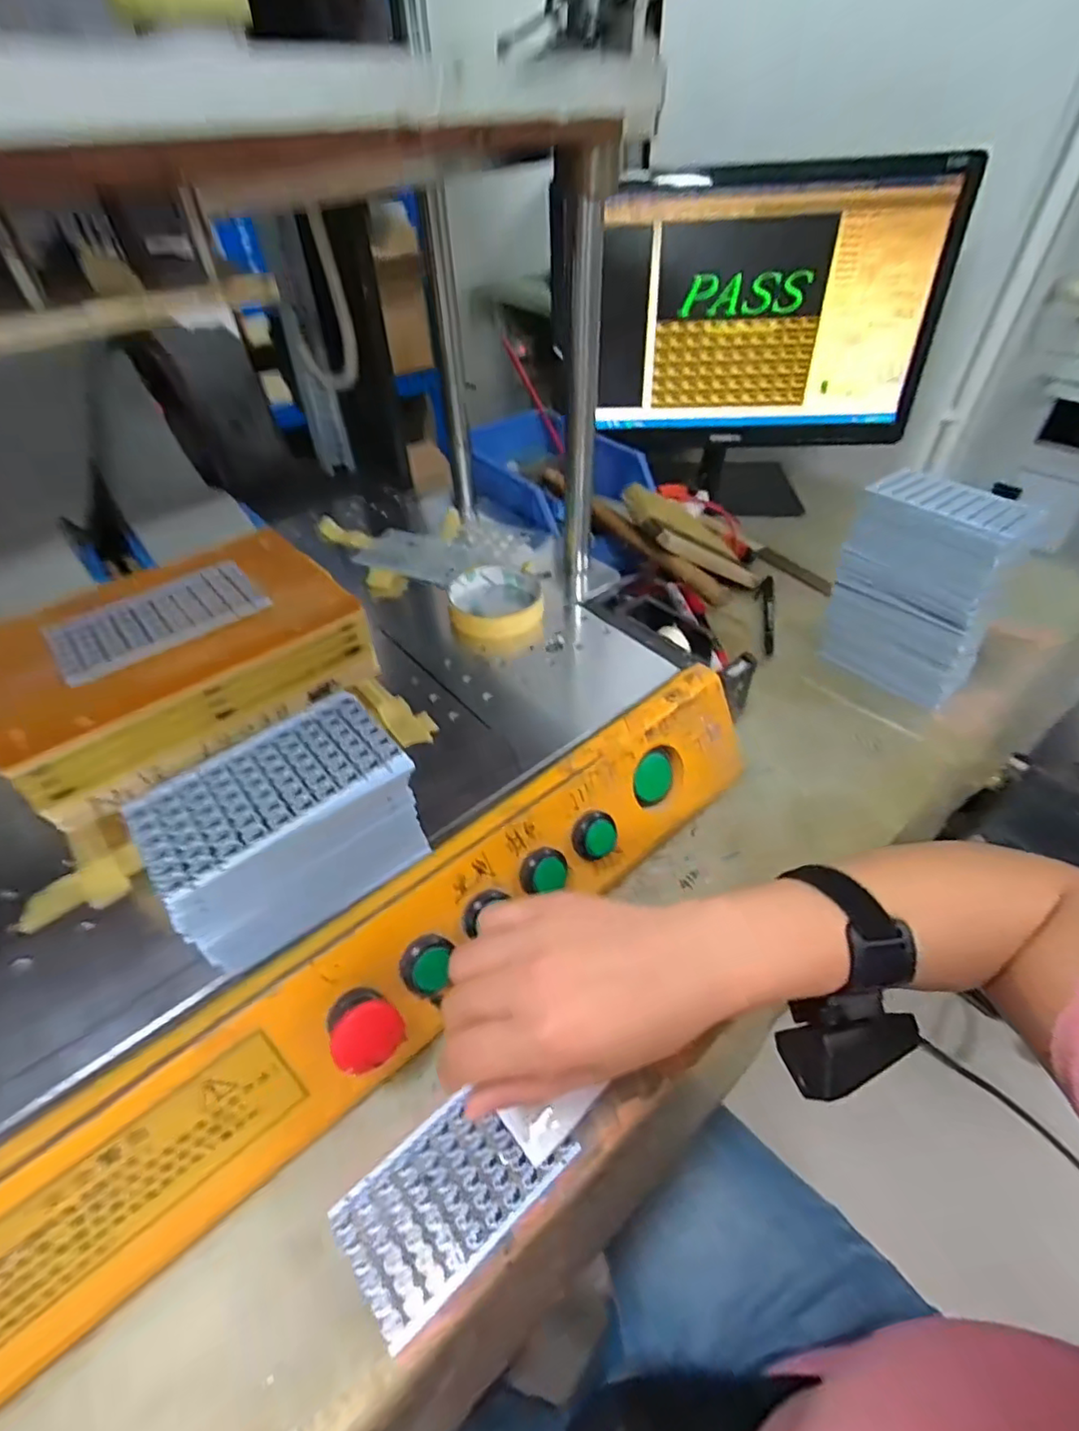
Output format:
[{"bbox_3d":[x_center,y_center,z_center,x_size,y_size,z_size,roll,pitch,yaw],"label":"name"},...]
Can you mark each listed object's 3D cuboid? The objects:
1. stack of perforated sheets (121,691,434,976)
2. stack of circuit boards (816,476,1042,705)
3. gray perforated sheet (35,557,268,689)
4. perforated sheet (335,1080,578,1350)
[{"bbox_3d":[-0.127,0.063,0.308,0.121,0.085,0.071,-33,53,-28],"label":"stack of perforated sheets"},{"bbox_3d":[0.329,-0.107,0.514,0.061,0.172,0.129,-23,49,-21],"label":"stack of circuit boards"},{"bbox_3d":[-0.234,-0.062,0.365,0.114,0.006,0.065,-32,56,-28],"label":"gray perforated sheet"},{"bbox_3d":[-0.045,0.241,0.304,0.107,0.004,0.064,-32,53,-27],"label":"perforated sheet"}]

